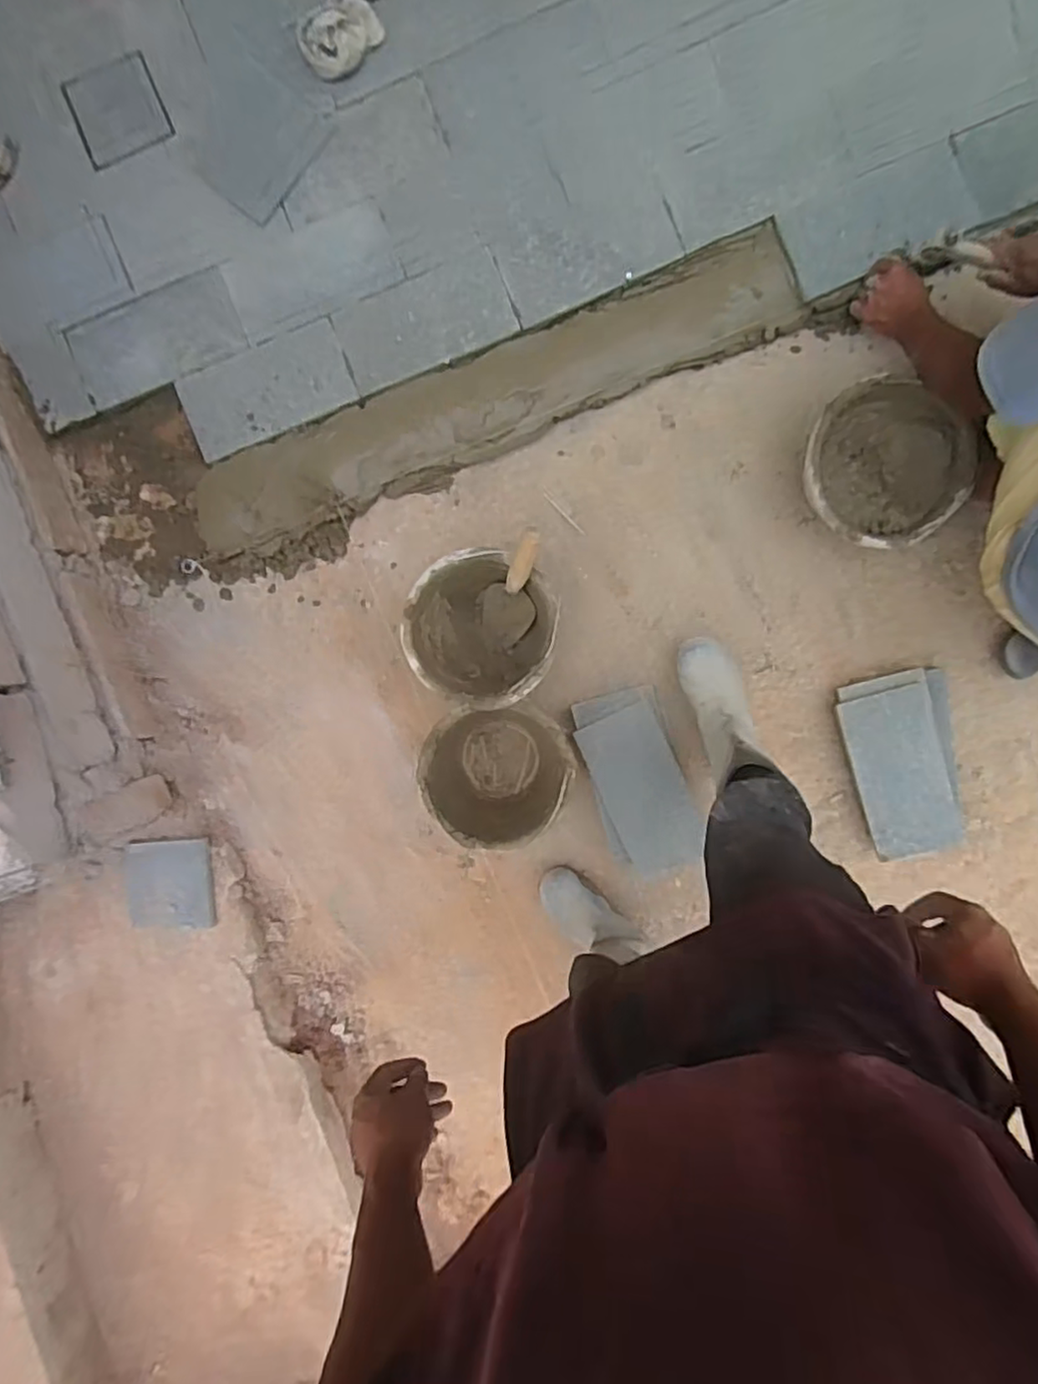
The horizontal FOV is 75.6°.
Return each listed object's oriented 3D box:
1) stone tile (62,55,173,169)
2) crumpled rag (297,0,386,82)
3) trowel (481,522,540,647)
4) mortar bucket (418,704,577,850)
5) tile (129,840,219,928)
[{"bbox_3d":[-0.696,-1.009,1.160,0.149,0.010,0.142,-23,95,1],"label":"stone tile"},{"bbox_3d":[-0.273,-1.117,1.102,0.109,0.035,0.215,40,92,5],"label":"crumpled rag"},{"bbox_3d":[-0.012,-0.170,1.126,0.090,0.275,0.042,27,61,5],"label":"trowel"},{"bbox_3d":[-0.031,0.145,1.183,0.248,0.185,0.232,0,88,5],"label":"mortar bucket"},{"bbox_3d":[-0.640,0.355,1.231,0.156,0.013,0.170,0,100,1],"label":"tile"}]

